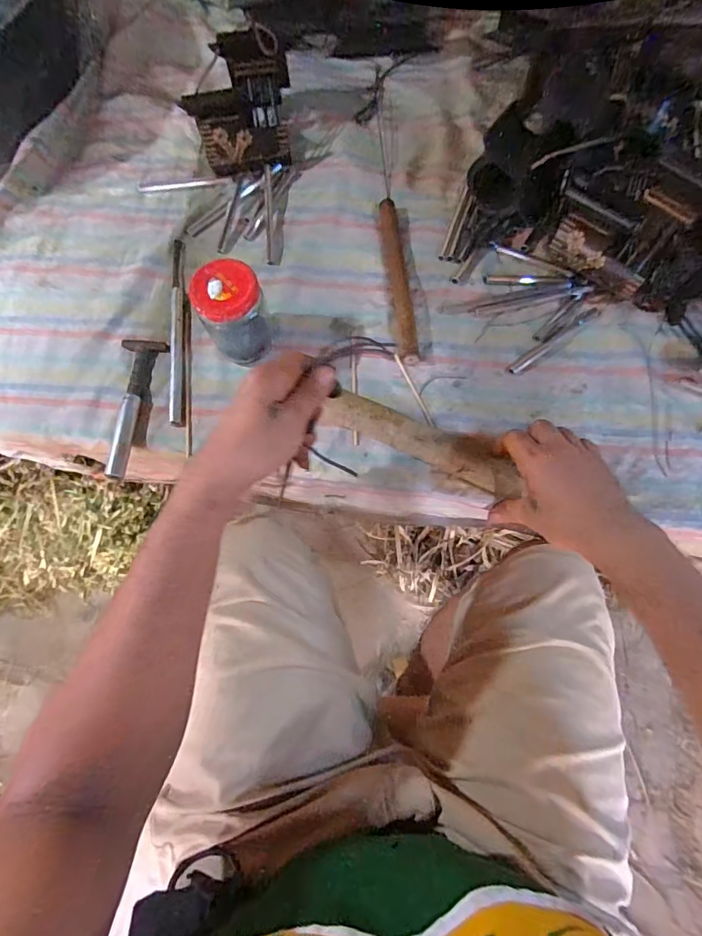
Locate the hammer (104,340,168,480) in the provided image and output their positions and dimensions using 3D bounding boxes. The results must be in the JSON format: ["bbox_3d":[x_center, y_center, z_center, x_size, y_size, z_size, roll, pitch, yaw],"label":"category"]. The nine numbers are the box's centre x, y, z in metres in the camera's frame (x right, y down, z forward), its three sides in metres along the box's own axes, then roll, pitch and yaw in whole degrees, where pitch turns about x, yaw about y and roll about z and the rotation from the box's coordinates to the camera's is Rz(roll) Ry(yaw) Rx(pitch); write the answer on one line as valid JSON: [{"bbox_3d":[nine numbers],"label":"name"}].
[{"bbox_3d":[-0.234,-0.066,0.501,0.044,0.017,0.155,6,70,4],"label":"hammer"}]

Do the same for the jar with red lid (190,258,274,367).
[{"bbox_3d":[-0.119,-0.157,0.487,0.063,0.092,0.061,-1,70,2],"label":"jar with red lid"}]

